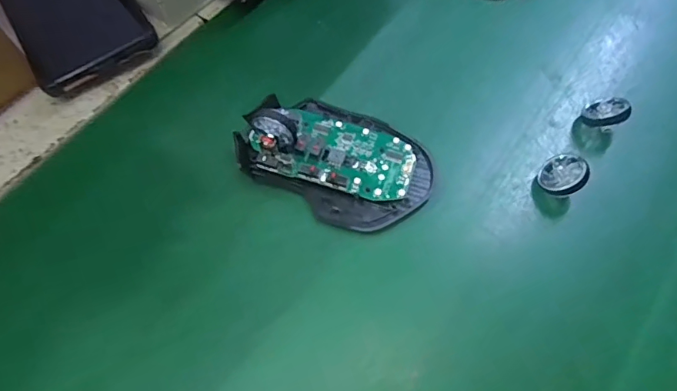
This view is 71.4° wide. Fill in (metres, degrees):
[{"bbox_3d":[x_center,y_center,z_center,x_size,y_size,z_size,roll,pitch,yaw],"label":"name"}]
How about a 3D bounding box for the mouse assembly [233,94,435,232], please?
[{"bbox_3d":[0.000,-0.026,0.277,0.109,0.023,0.073,31,67,14],"label":"mouse assembly"}]

